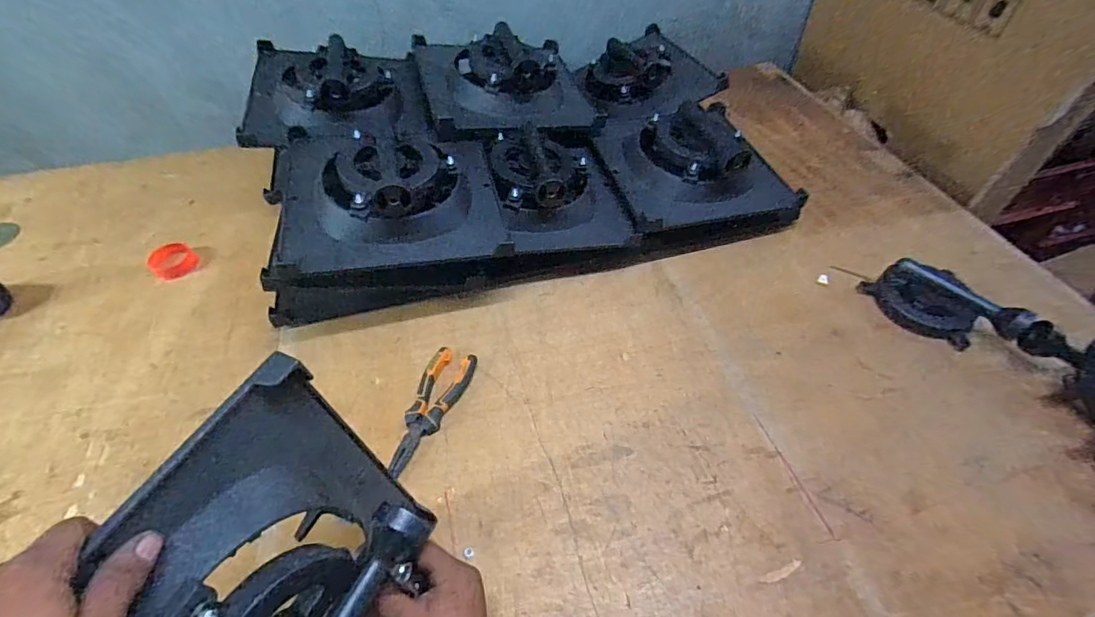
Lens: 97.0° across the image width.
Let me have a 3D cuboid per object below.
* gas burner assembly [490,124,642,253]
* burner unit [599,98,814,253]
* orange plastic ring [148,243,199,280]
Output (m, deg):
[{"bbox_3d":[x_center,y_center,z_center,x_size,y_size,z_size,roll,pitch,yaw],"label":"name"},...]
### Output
[{"bbox_3d":[0.011,-0.195,0.782,0.214,0.087,0.230,-14,52,-11],"label":"gas burner assembly"},{"bbox_3d":[0.263,-0.236,0.851,0.310,0.159,0.273,-11,52,-9],"label":"burner unit"},{"bbox_3d":[-0.641,-0.081,0.831,0.061,0.029,0.065,0,51,0],"label":"orange plastic ring"}]

